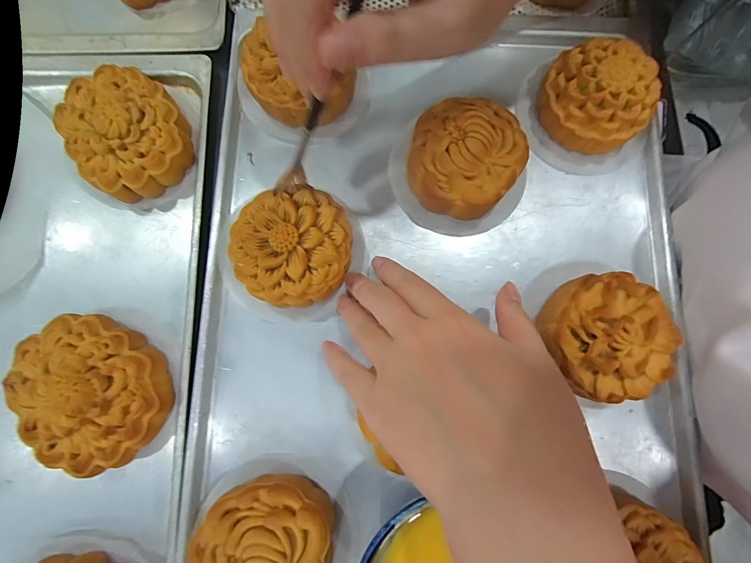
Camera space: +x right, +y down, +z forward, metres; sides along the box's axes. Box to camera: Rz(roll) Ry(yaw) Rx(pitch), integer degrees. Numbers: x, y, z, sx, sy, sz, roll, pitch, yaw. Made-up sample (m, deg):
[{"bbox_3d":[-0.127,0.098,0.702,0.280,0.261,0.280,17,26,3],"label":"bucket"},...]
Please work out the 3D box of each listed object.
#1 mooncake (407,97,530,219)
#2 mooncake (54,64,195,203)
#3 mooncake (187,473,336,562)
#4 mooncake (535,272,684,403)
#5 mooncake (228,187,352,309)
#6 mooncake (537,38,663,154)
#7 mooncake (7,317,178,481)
[{"bbox_3d":[0.060,-0.081,0.248,0.074,0.036,0.079,31,81,5],"label":"mooncake"},{"bbox_3d":[-0.167,-0.102,0.250,0.071,0.030,0.087,-32,81,-6],"label":"mooncake"},{"bbox_3d":[-0.060,0.150,0.205,0.074,0.034,0.078,9,80,1],"label":"mooncake"},{"bbox_3d":[0.138,0.033,0.227,0.068,0.036,0.070,0,80,-1],"label":"mooncake"},{"bbox_3d":[-0.051,-0.019,0.235,0.071,0.036,0.069,0,80,-1],"label":"mooncake"},{"bbox_3d":[0.153,-0.127,0.256,0.066,0.038,0.074,-30,81,-6],"label":"mooncake"},{"bbox_3d":[-0.169,0.065,0.221,0.088,0.035,0.073,45,82,7],"label":"mooncake"}]

